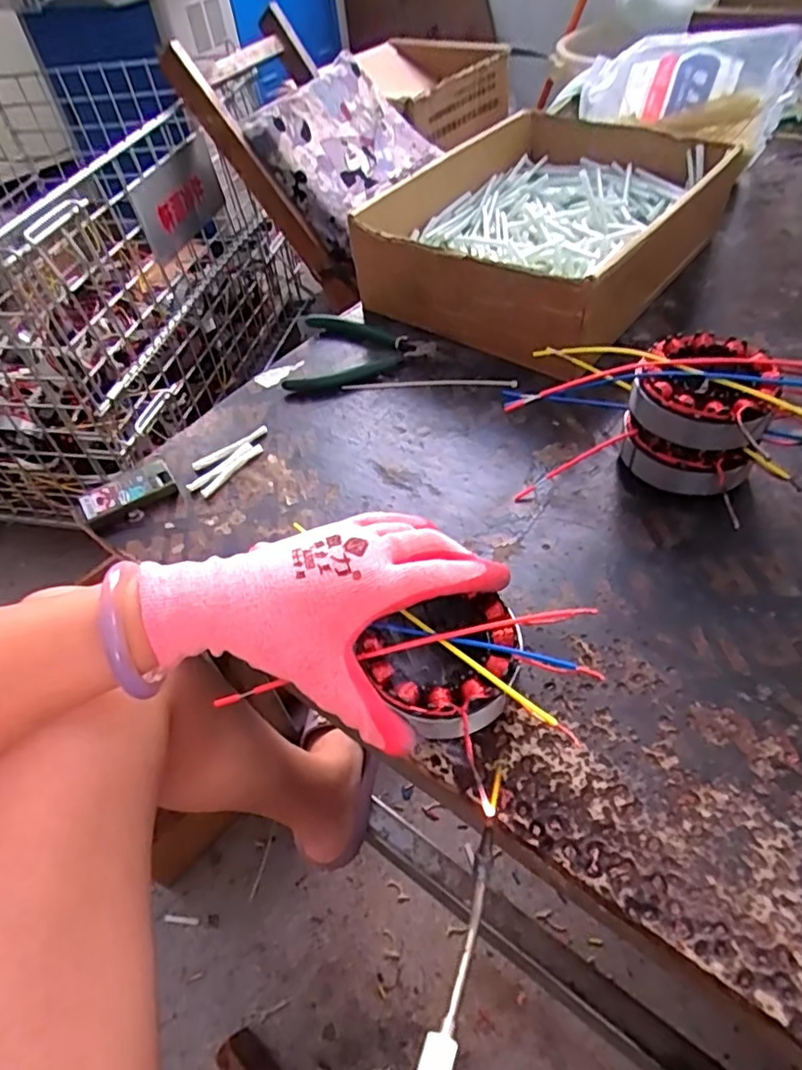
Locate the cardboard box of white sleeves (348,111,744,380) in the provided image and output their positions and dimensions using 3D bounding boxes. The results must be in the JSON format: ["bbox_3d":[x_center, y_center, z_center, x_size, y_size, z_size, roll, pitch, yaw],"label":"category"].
[{"bbox_3d":[0.147,-0.301,0.609,0.247,0.093,0.349,27,57,26],"label":"cardboard box of white sleeves"}]

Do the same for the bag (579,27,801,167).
[{"bbox_3d":[0.308,-0.480,0.670,0.221,0.105,0.081,-6,49,1],"label":"bag"}]

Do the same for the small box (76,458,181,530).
[{"bbox_3d":[-0.205,-0.030,0.464,0.067,0.017,0.035,-31,53,-19],"label":"small box"}]

